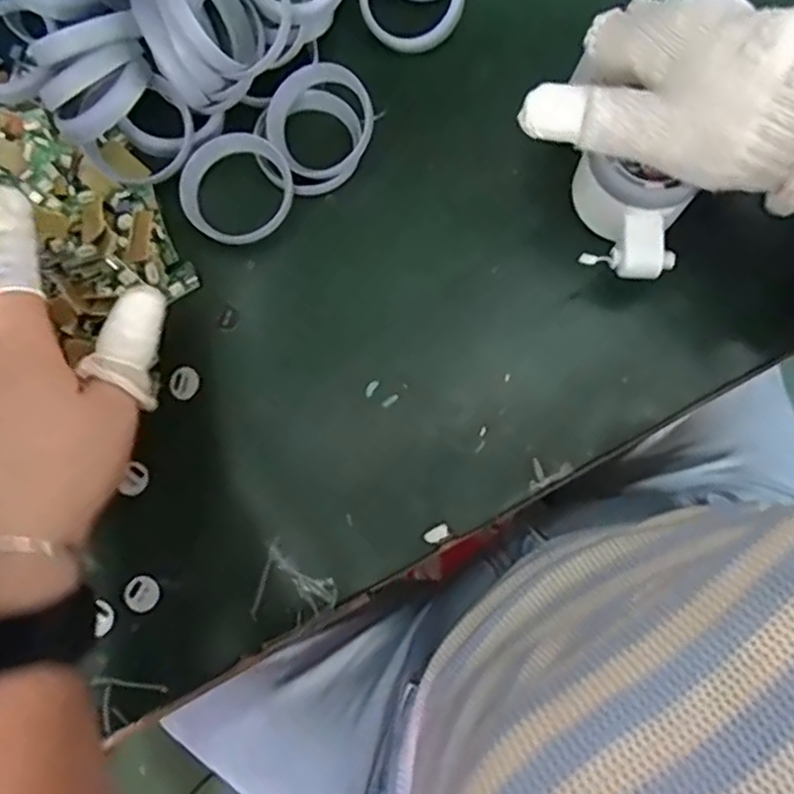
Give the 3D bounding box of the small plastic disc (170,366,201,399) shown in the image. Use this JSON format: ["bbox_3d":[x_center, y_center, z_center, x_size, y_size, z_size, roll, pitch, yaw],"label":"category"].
[{"bbox_3d":[-0.111,-0.007,0.358,0.015,0.004,0.016,0,79,1],"label":"small plastic disc"}]

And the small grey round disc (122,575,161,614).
[{"bbox_3d":[-0.127,0.098,0.340,0.017,0.004,0.018,0,79,1],"label":"small grey round disc"}]

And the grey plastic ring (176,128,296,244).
[{"bbox_3d":[-0.086,-0.112,0.370,0.059,0.013,0.055,0,79,1],"label":"grey plastic ring"}]

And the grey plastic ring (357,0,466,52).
[{"bbox_3d":[0.006,-0.225,0.383,0.062,0.010,0.057,29,105,8],"label":"grey plastic ring"}]

